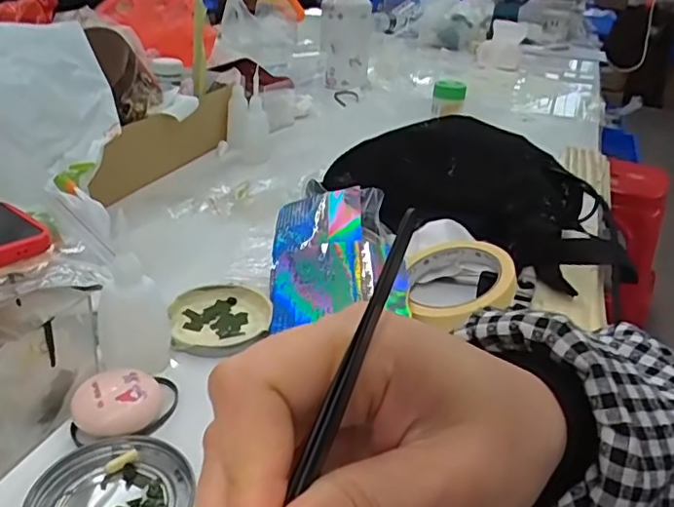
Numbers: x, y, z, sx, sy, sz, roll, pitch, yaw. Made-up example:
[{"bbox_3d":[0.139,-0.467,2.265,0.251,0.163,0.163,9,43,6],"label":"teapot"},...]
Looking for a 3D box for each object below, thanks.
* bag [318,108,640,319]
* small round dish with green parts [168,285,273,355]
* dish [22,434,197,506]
[{"bbox_3d":[0.147,-0.073,0.609,0.329,0.092,0.152,24,34,32],"label":"bag"},{"bbox_3d":[-0.088,0.048,0.441,0.074,0.010,0.079,3,28,-2],"label":"small round dish with green parts"},{"bbox_3d":[-0.115,0.125,0.295,0.076,0.008,0.076,3,28,-2],"label":"dish"}]

